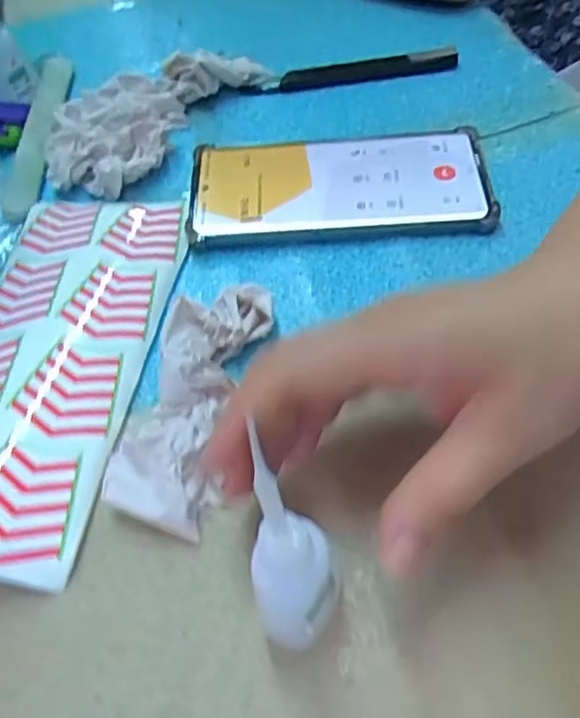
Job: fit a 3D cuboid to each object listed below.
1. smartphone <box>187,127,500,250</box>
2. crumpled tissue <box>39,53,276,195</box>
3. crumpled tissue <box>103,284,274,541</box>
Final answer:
[{"bbox_3d":[0.027,-0.101,0.353,0.163,0.012,0.077,-4,53,5],"label":"smartphone"},{"bbox_3d":[-0.095,-0.168,0.409,0.084,0.025,0.160,29,62,26],"label":"crumpled tissue"},{"bbox_3d":[-0.044,0.013,0.271,0.047,0.019,0.116,7,54,13],"label":"crumpled tissue"}]

